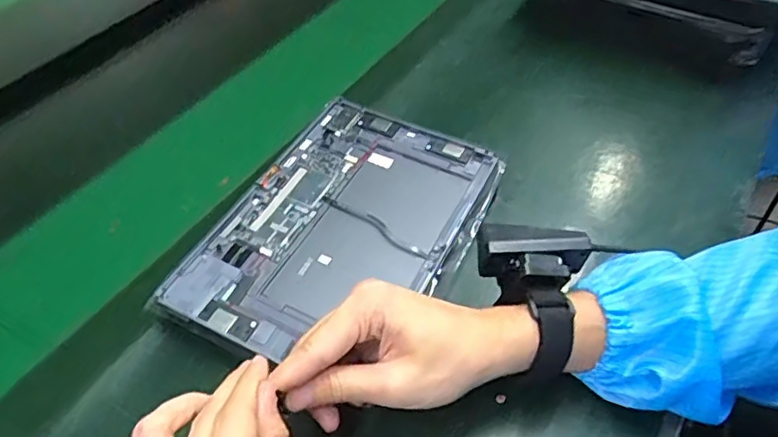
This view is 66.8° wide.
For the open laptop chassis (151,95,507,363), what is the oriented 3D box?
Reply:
[{"bbox_3d":[-0.033,0.004,0.475,0.184,0.021,0.260,17,50,18],"label":"open laptop chassis"}]

